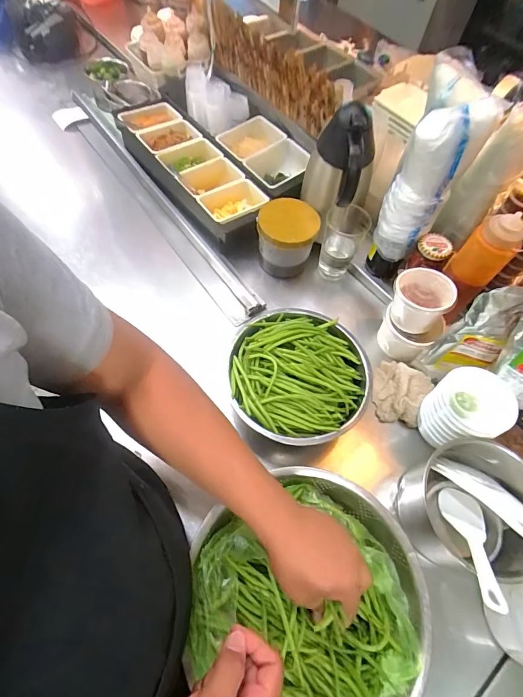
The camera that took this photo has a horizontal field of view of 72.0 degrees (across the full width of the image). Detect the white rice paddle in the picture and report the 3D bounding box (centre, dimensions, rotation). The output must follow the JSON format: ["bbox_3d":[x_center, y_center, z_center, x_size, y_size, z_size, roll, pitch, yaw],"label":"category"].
[{"bbox_3d":[0.284,0.258,0.477,0.067,0.020,0.180,20,21,6],"label":"white rice paddle"}]

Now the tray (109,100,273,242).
[{"bbox_3d":[-0.172,-0.428,0.850,0.142,0.079,0.461,-36,71,-20],"label":"tray"}]

